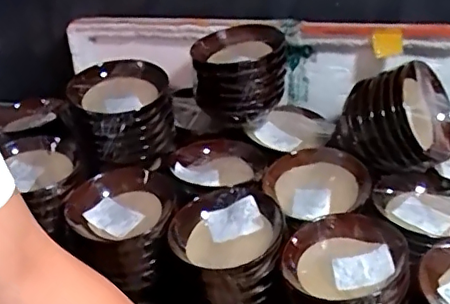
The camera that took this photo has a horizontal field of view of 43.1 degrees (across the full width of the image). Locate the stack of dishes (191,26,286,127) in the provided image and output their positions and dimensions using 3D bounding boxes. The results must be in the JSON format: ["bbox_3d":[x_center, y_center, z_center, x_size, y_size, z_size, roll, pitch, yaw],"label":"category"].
[{"bbox_3d":[0.031,-0.112,0.878,0.123,0.123,0.129,15,33,25],"label":"stack of dishes"}]

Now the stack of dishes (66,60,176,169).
[{"bbox_3d":[-0.149,-0.046,0.818,0.122,0.130,0.120,15,33,25],"label":"stack of dishes"}]

